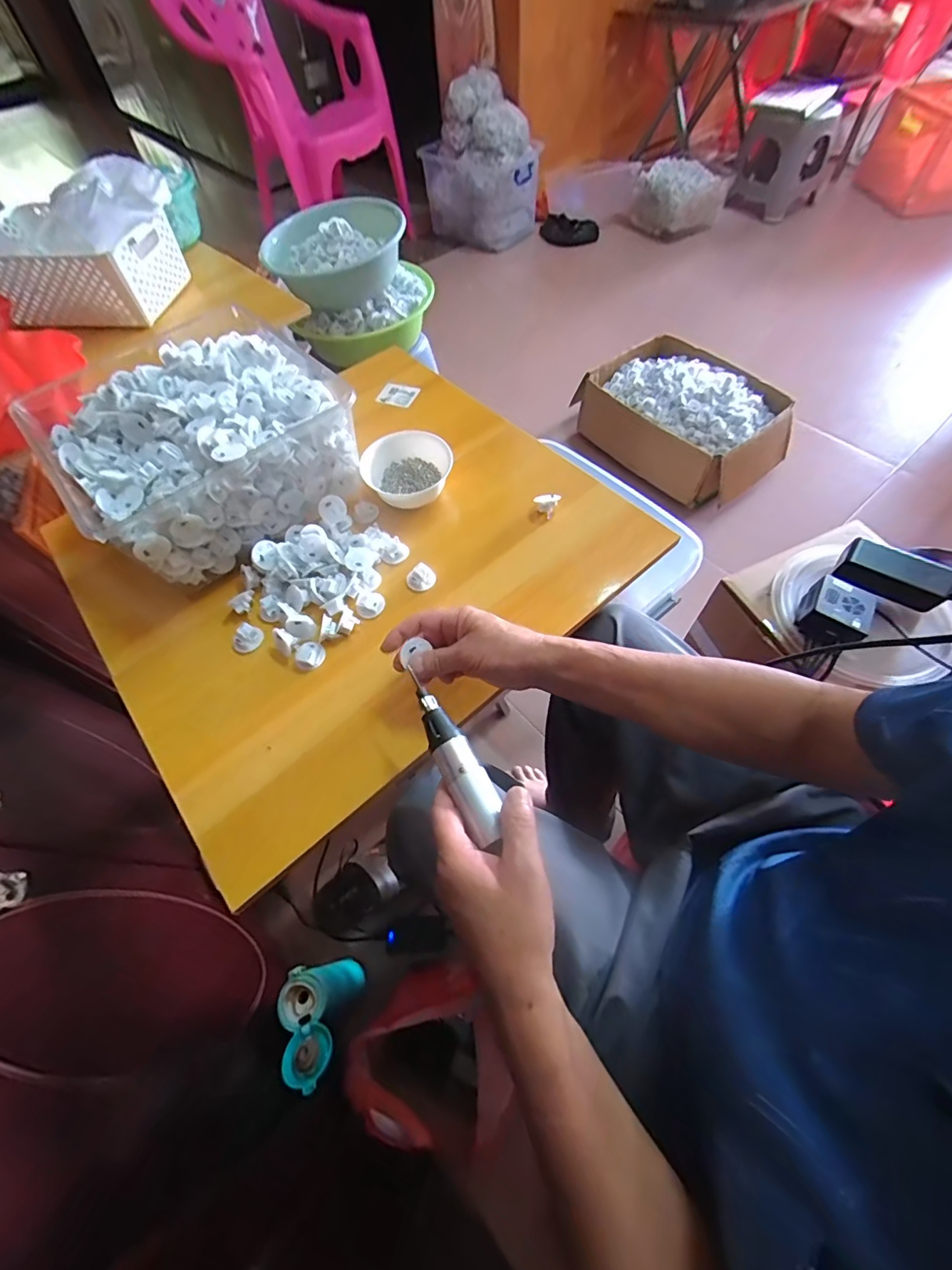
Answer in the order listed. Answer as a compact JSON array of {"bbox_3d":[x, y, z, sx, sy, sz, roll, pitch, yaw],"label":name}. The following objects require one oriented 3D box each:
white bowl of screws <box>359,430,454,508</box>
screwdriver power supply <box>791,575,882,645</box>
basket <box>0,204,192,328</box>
[{"bbox_3d":[-0.091,-0.217,0.648,0.121,0.051,0.103,-13,60,-4],"label":"white bowl of screws"},{"bbox_3d":[0.503,-0.033,0.680,0.080,0.049,0.090,33,67,21],"label":"screwdriver power supply"},{"bbox_3d":[-0.665,-0.618,0.828,0.284,0.105,0.179,3,60,5],"label":"basket"}]

